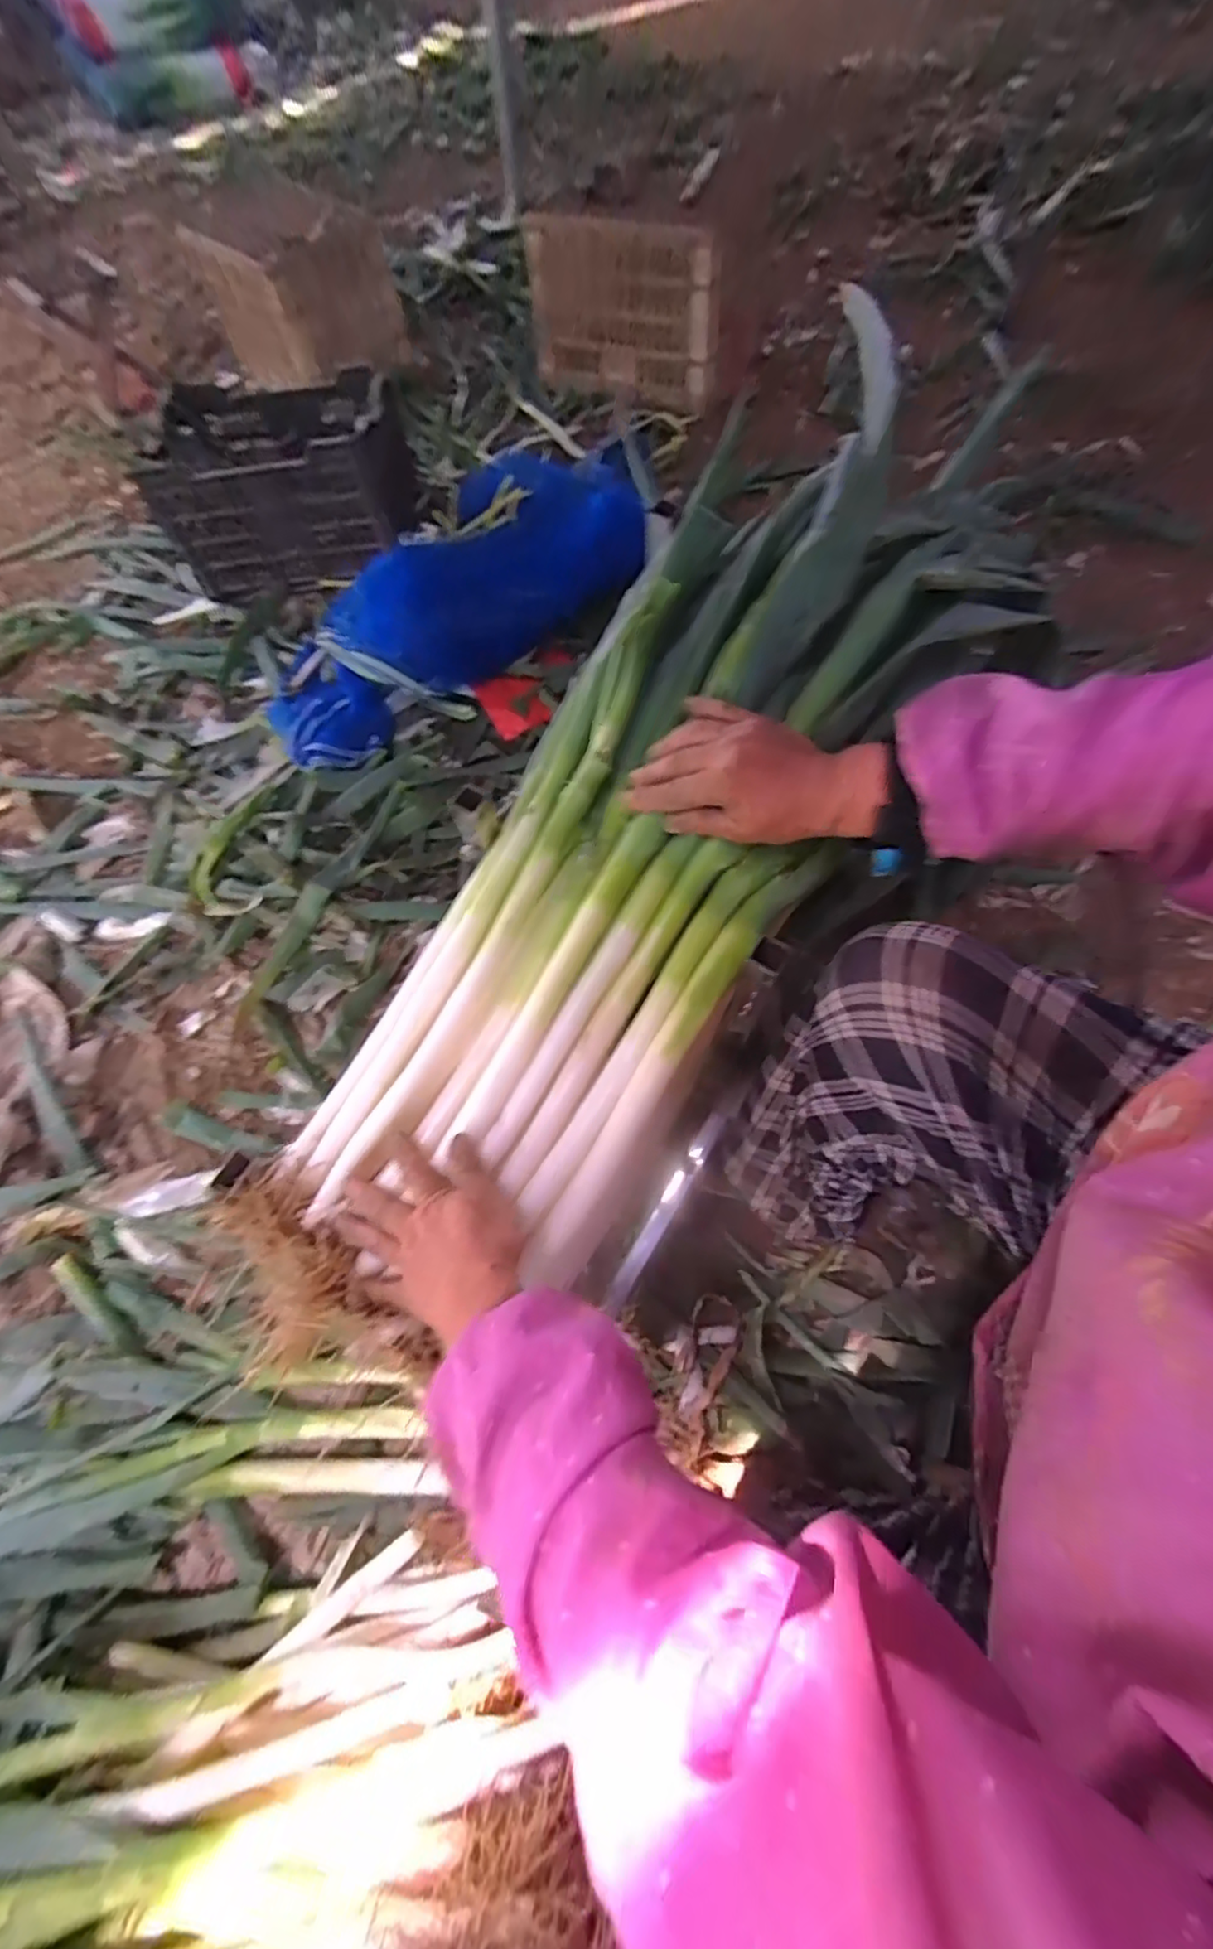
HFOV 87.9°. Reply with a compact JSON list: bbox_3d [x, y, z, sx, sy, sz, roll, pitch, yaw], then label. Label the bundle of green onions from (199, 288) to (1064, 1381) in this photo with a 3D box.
[{"bbox_3d":[0.018,-0.091,0.488,0.277,0.099,0.809,33,89,18],"label":"bundle of green onions"}]

